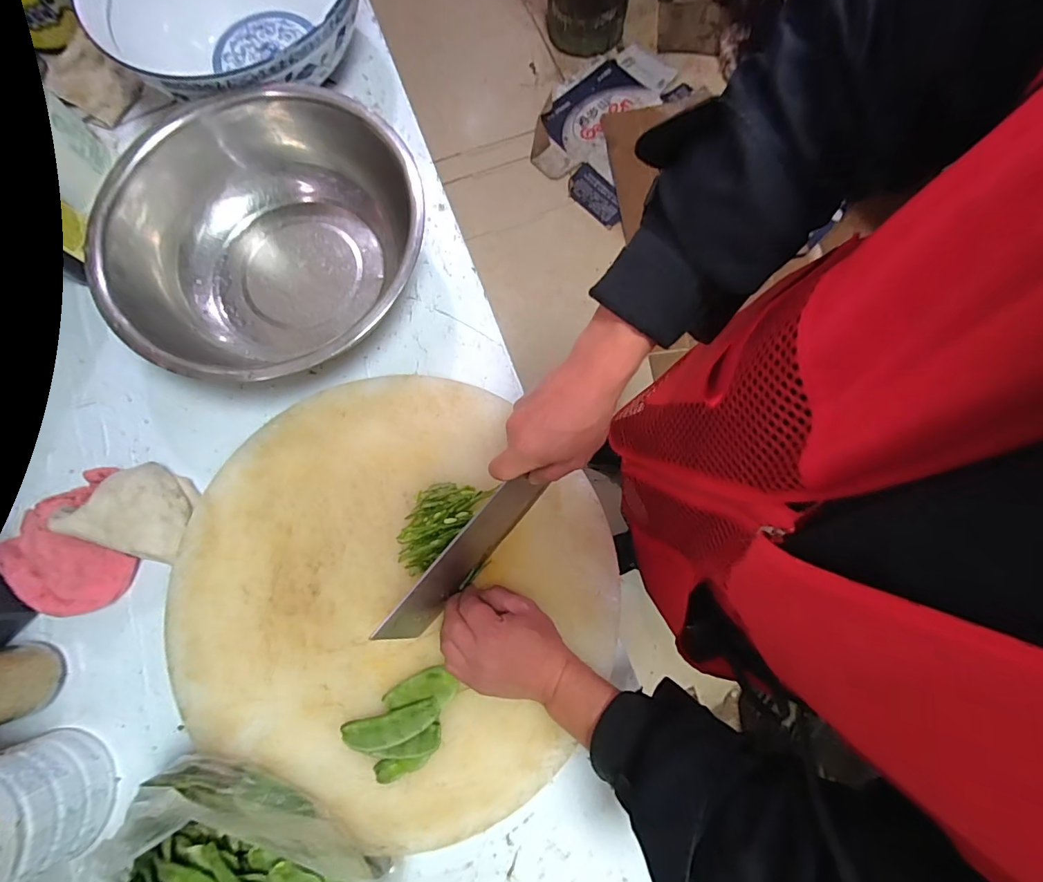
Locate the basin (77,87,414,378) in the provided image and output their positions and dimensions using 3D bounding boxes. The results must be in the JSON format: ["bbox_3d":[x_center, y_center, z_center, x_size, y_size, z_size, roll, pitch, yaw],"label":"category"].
[{"bbox_3d":[-0.286,-0.232,0.562,0.346,0.109,0.352,0,77,2],"label":"basin"}]

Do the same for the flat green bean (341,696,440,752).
[{"bbox_3d":[-0.124,0.271,0.442,0.094,0.017,0.029,-18,78,-2],"label":"flat green bean"}]

